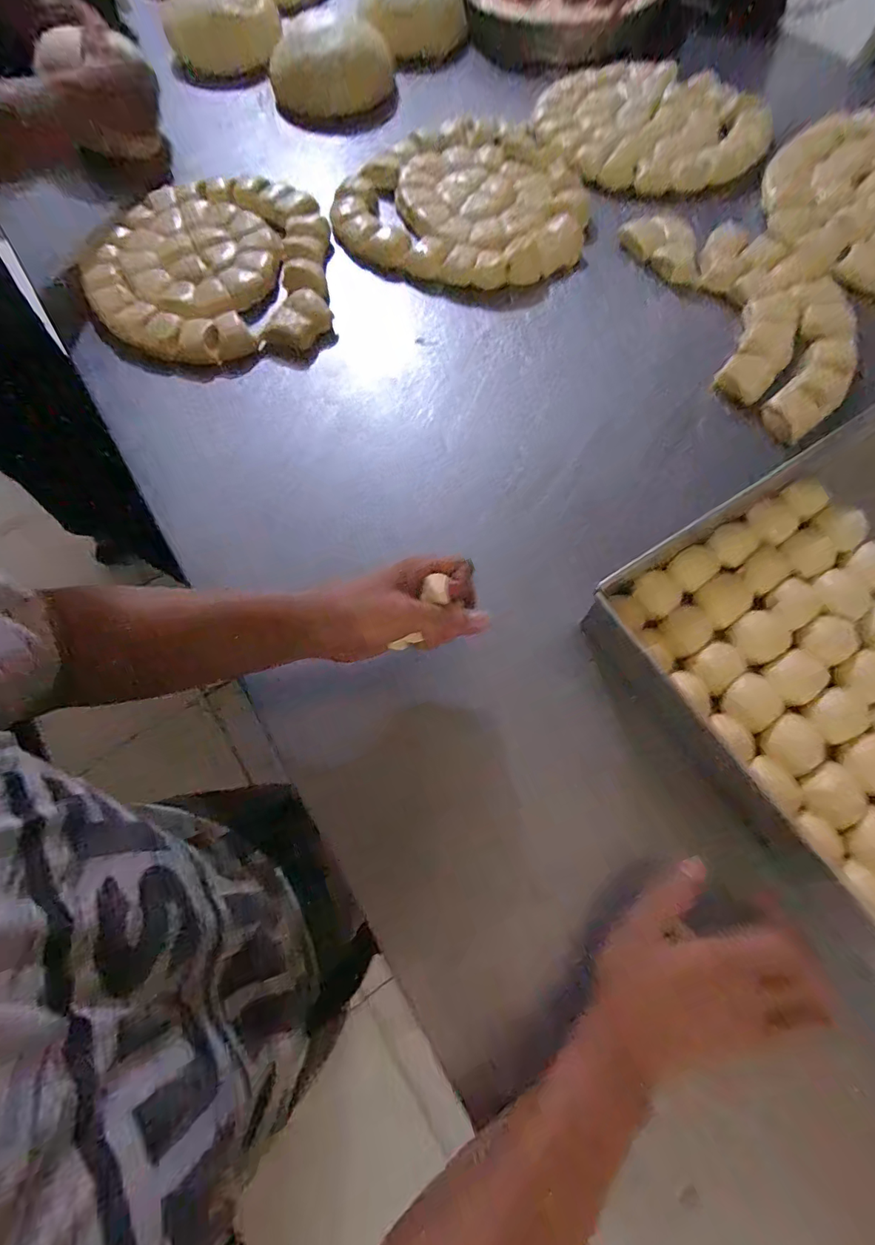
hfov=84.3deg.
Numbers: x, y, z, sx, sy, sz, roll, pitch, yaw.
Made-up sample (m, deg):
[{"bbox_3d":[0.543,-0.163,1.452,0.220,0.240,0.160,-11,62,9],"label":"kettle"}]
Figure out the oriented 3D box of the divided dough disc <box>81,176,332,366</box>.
[{"bbox_3d":[-0.262,-0.427,0.571,0.256,0.034,0.275,0,70,1],"label":"divided dough disc"}]

